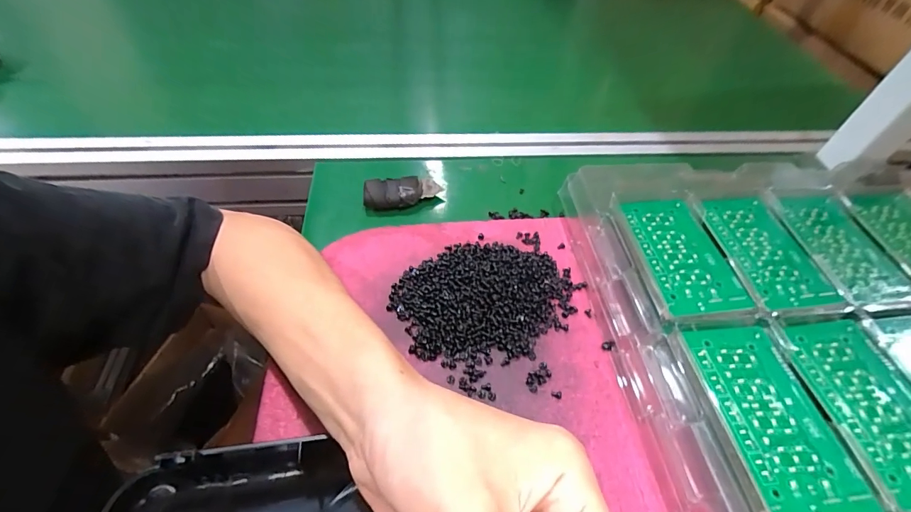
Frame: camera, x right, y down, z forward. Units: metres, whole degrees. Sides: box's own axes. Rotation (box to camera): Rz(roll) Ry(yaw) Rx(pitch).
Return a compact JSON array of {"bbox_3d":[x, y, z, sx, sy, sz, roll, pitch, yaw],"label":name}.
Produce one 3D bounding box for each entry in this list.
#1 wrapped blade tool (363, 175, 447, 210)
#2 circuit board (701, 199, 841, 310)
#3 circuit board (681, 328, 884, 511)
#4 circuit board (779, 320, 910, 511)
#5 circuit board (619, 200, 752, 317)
[{"bbox_3d":[-0.048,-0.060,0.383,0.071,0.017,0.028,-10,53,-12],"label":"wrapped blade tool"},{"bbox_3d":[0.234,-0.007,0.314,0.058,0.004,0.101,-3,52,-7],"label":"circuit board"},{"bbox_3d":[0.179,0.088,0.235,0.058,0.005,0.104,-2,52,-6],"label":"circuit board"},{"bbox_3d":[0.248,0.086,0.246,0.058,0.005,0.105,-1,52,-6],"label":"circuit board"},{"bbox_3d":[0.163,-0.004,0.306,0.057,0.004,0.105,-4,50,-3],"label":"circuit board"}]

